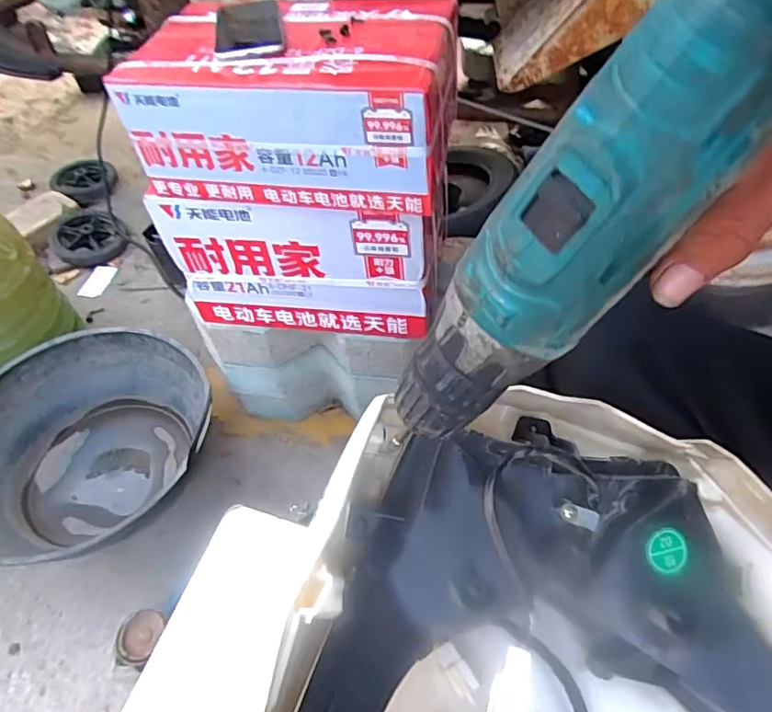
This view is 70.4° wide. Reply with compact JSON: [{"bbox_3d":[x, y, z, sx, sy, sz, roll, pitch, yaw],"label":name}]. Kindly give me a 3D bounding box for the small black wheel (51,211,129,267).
[{"bbox_3d":[-0.668,-0.266,1.230,0.148,0.039,0.148,-2,53,2],"label":"small black wheel"}]

